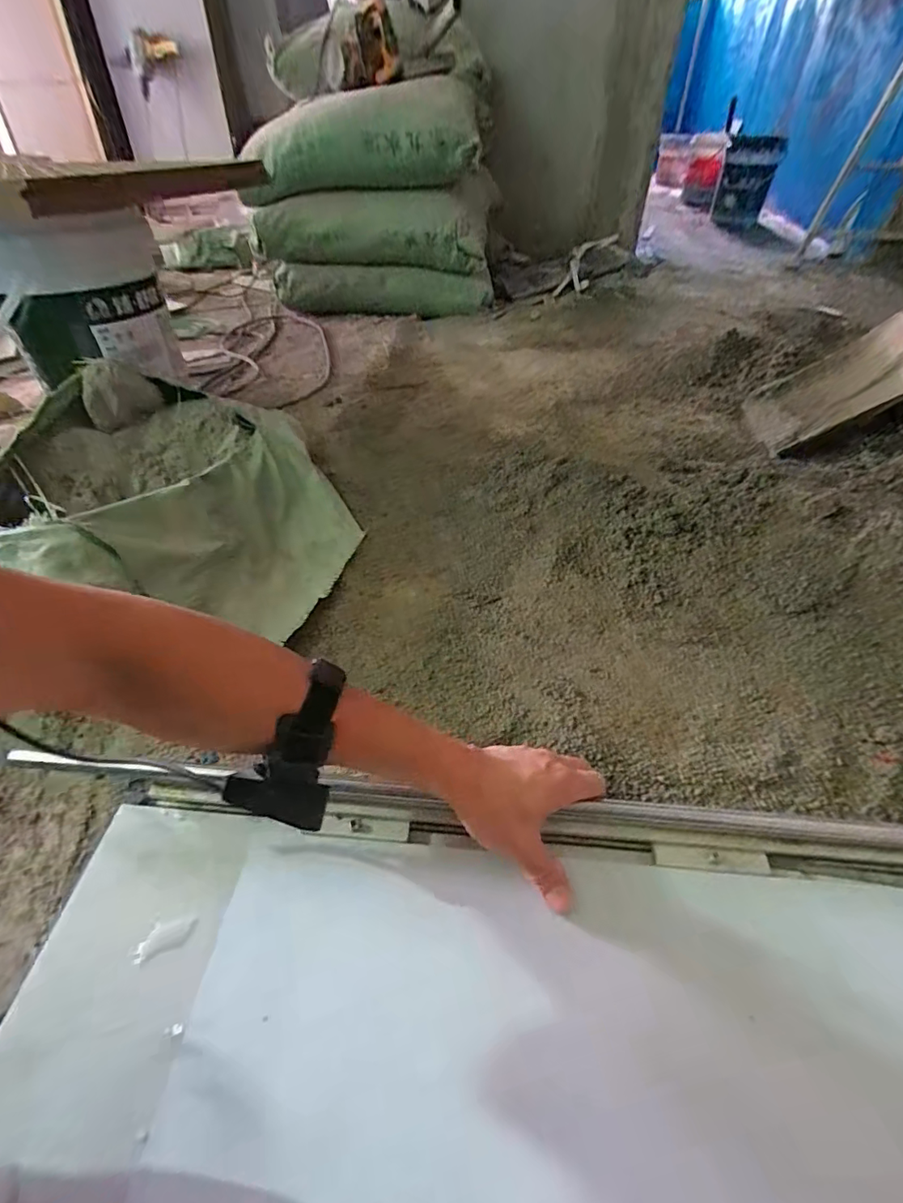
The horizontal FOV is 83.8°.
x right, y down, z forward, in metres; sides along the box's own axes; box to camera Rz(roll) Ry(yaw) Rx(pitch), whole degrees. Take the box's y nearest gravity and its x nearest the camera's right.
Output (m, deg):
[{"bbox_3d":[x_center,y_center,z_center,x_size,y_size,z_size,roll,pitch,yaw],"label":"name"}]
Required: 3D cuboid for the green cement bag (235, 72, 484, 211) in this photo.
[{"bbox_3d":[-0.245,-1.246,1.353,0.620,0.205,0.481,-1,45,0],"label":"green cement bag"}]

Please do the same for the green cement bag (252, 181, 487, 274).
[{"bbox_3d":[-0.228,-1.104,1.465,0.659,0.171,0.381,-1,45,0],"label":"green cement bag"}]

